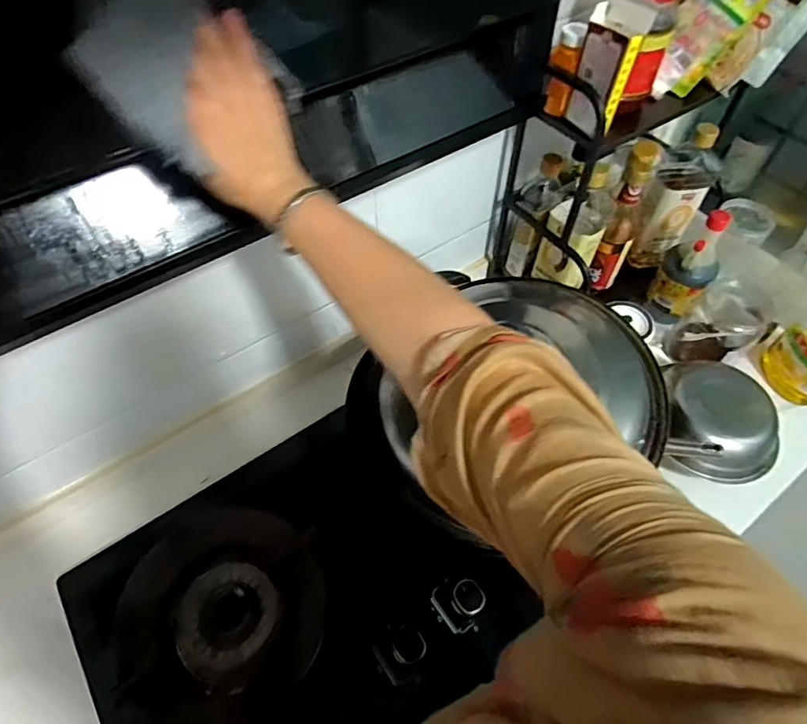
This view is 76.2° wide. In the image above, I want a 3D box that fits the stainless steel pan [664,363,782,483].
[{"bbox_3d":[0.466,0.081,0.753,0.170,0.071,0.163,0,55,0],"label":"stainless steel pan"}]

